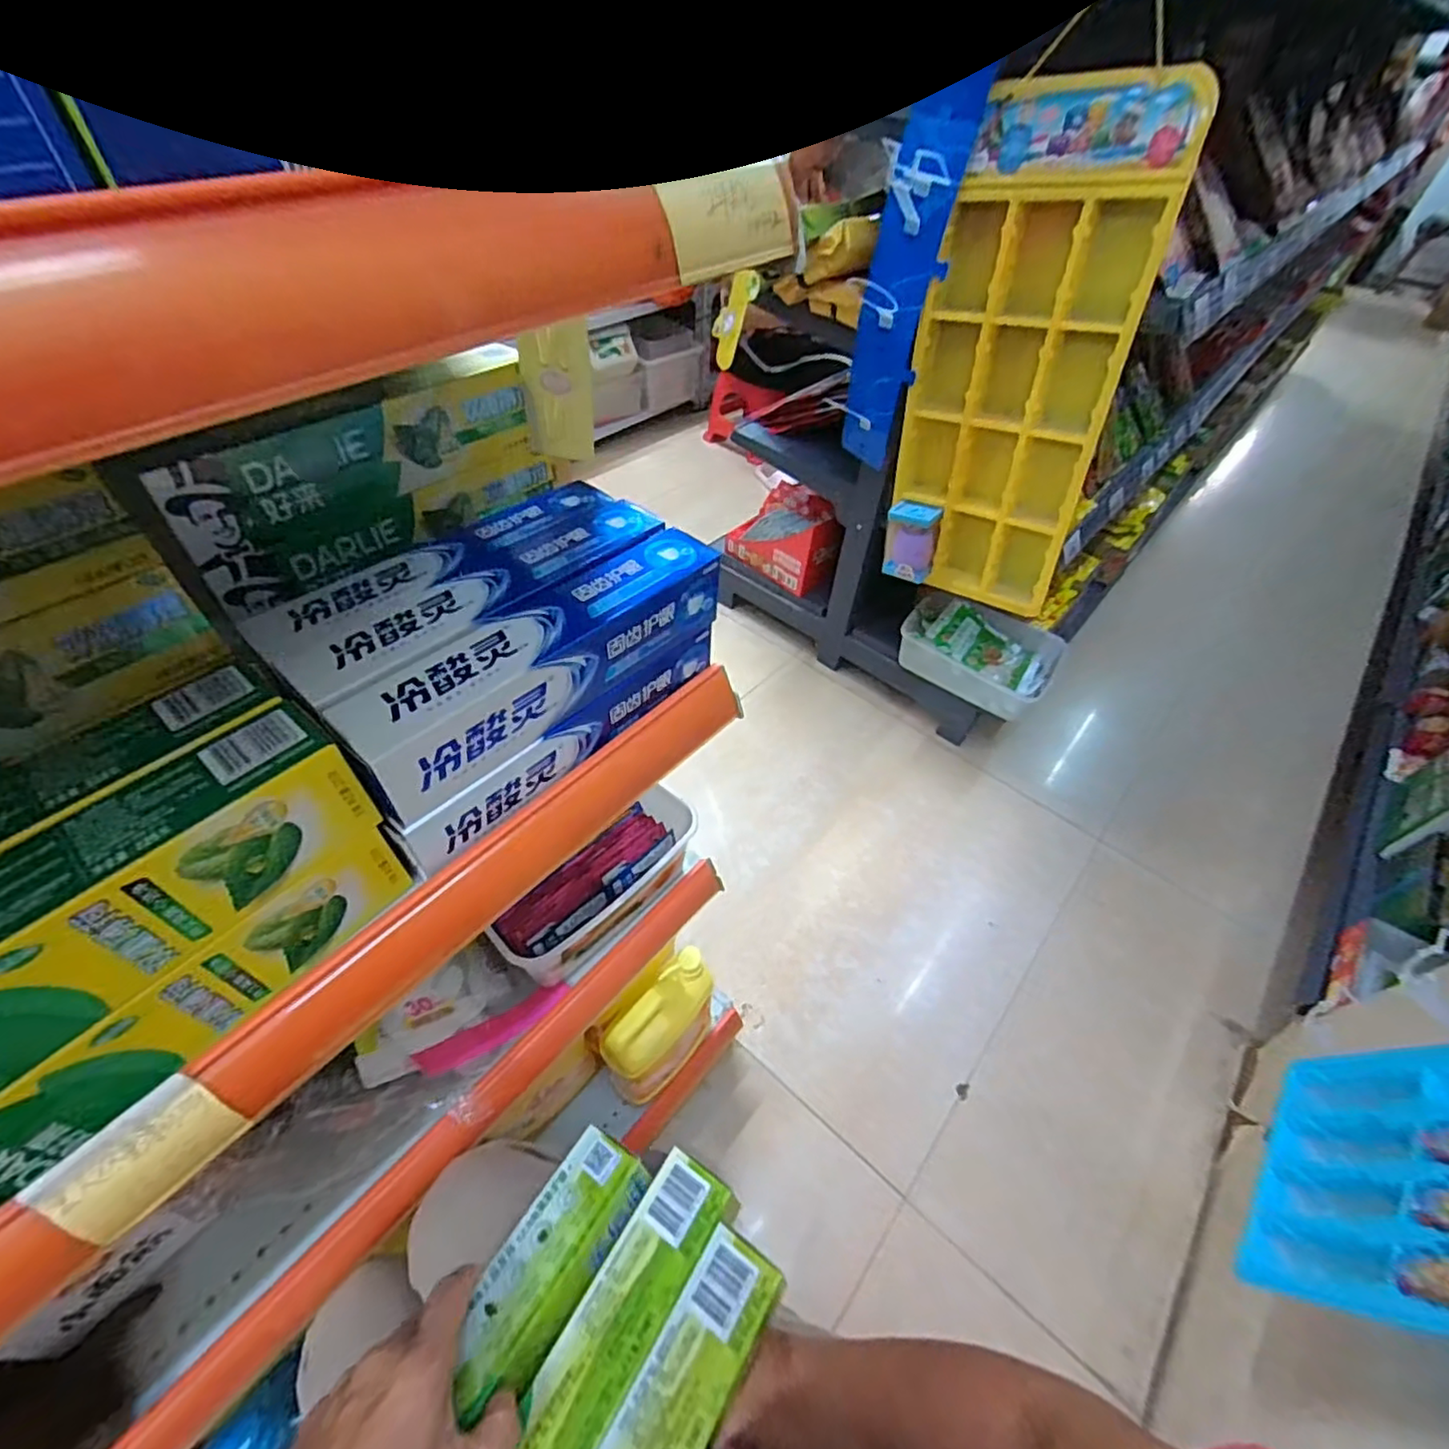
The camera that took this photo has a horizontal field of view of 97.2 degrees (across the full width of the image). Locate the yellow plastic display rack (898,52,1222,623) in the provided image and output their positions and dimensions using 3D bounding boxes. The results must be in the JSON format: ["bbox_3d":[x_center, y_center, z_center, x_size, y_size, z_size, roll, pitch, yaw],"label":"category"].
[{"bbox_3d":[0.368,-0.424,0.843,0.264,0.673,0.041,36,68,30],"label":"yellow plastic display rack"}]

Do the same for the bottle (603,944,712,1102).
[{"bbox_3d":[-0.078,0.399,0.819,0.068,0.201,0.154,33,55,22],"label":"bottle"}]

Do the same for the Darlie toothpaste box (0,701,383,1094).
[{"bbox_3d":[-0.260,0.087,0.243,0.056,0.067,0.235,32,54,22],"label":"Darlie toothpaste box"}]

